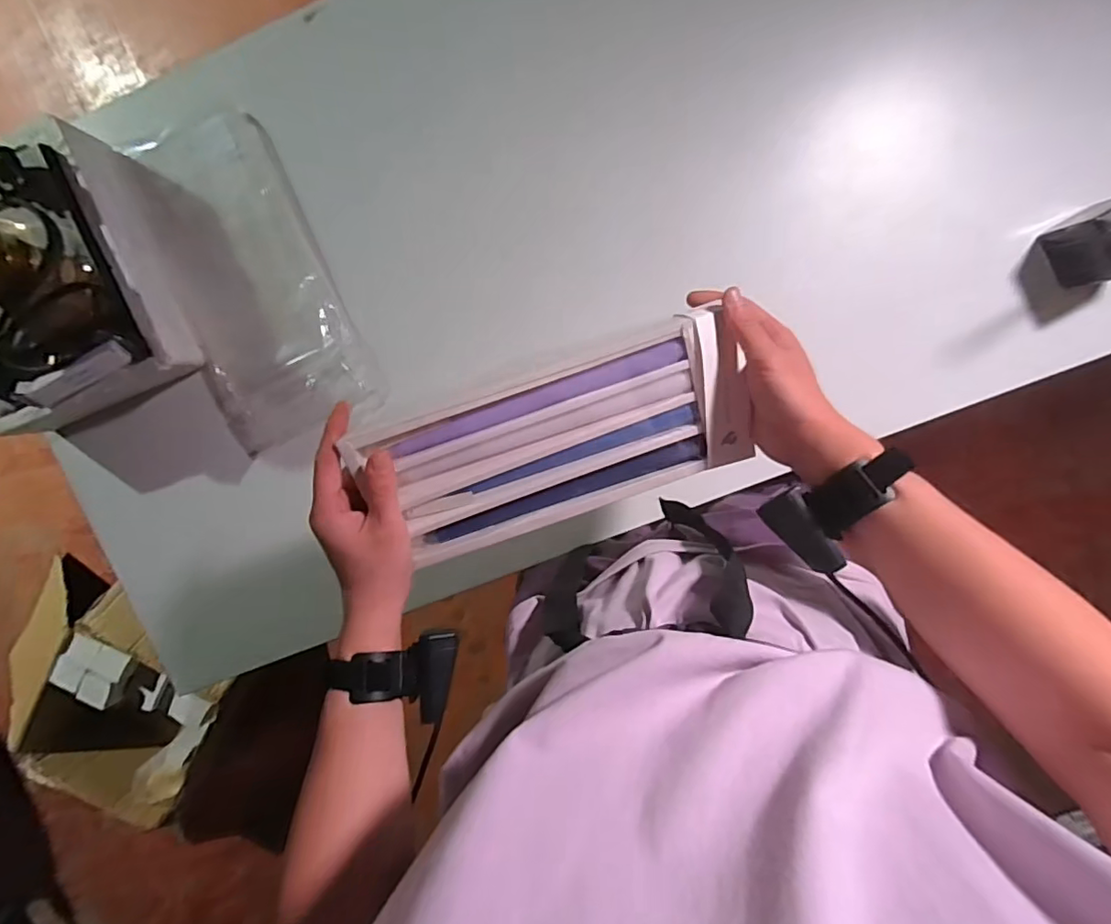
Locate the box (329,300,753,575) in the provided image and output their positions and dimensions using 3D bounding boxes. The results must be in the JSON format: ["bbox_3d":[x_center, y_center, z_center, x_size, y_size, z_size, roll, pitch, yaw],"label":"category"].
[{"bbox_3d":[0.007,-0.014,0.472,0.307,0.055,0.130,-19,96,1],"label":"box"}]

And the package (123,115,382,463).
[{"bbox_3d":[-0.363,-0.212,0.676,0.193,0.035,0.374,-21,96,6],"label":"package"}]

